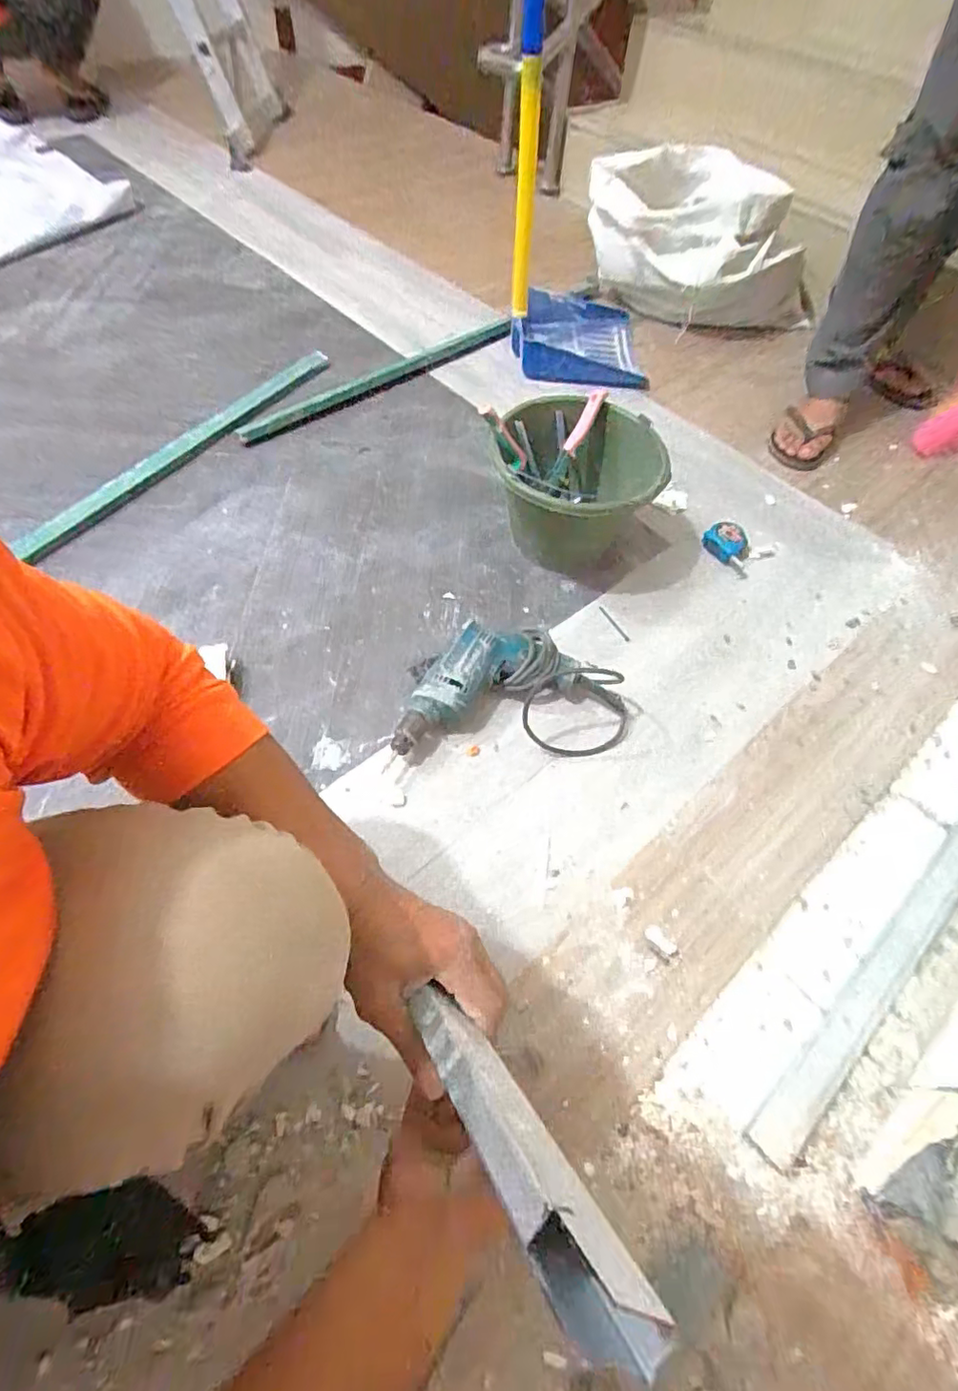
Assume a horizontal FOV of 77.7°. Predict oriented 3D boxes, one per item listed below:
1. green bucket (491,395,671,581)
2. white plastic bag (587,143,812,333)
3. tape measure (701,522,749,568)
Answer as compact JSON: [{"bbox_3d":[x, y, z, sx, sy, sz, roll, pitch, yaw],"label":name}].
[{"bbox_3d":[0.141,-0.292,0.888,0.221,0.189,0.235,2,57,-3],"label":"green bucket"},{"bbox_3d":[0.485,-0.999,1.316,0.501,0.245,0.331,9,57,2],"label":"white plastic bag"},{"bbox_3d":[0.404,-0.246,0.971,0.076,0.036,0.065,26,59,13],"label":"tape measure"}]

